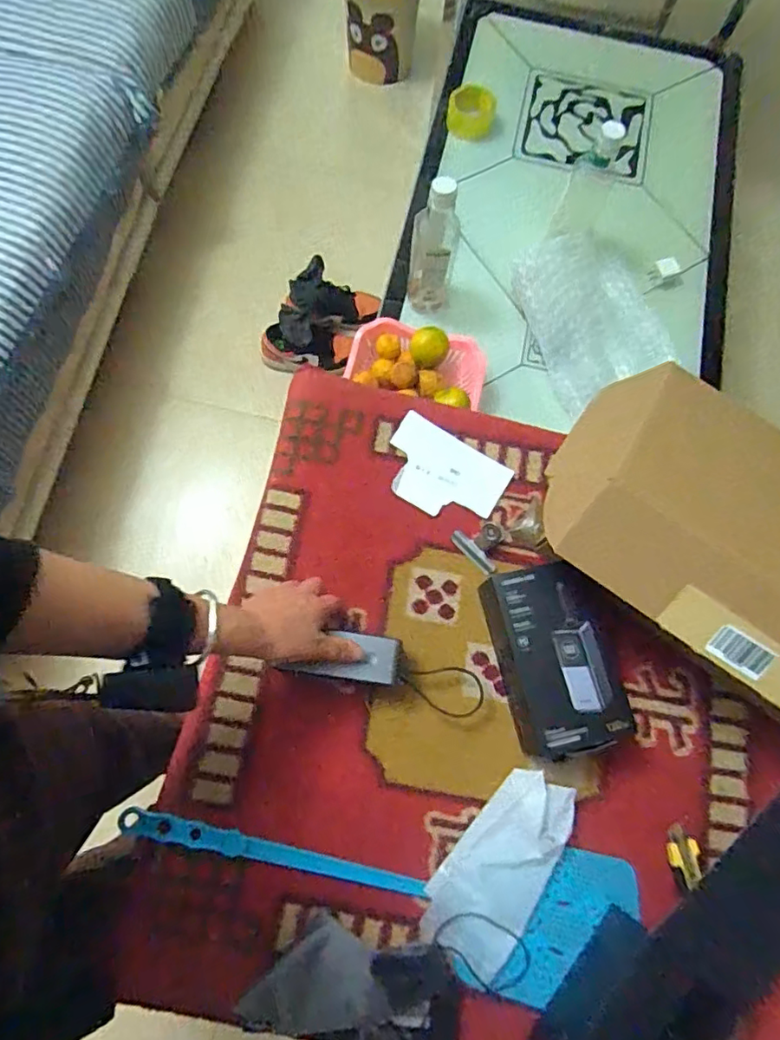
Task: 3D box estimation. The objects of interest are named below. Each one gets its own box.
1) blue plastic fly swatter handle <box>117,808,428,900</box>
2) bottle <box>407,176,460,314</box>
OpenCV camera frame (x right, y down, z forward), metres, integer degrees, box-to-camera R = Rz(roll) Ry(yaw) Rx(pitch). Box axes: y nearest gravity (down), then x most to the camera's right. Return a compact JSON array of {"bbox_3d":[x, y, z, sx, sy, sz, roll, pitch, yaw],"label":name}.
[{"bbox_3d":[-0.118,0.334,0.573,0.309,0.012,0.021,12,73,2],"label":"blue plastic fly swatter handle"},{"bbox_3d":[0.072,-0.458,0.968,0.077,0.245,0.058,13,73,2],"label":"bottle"}]

